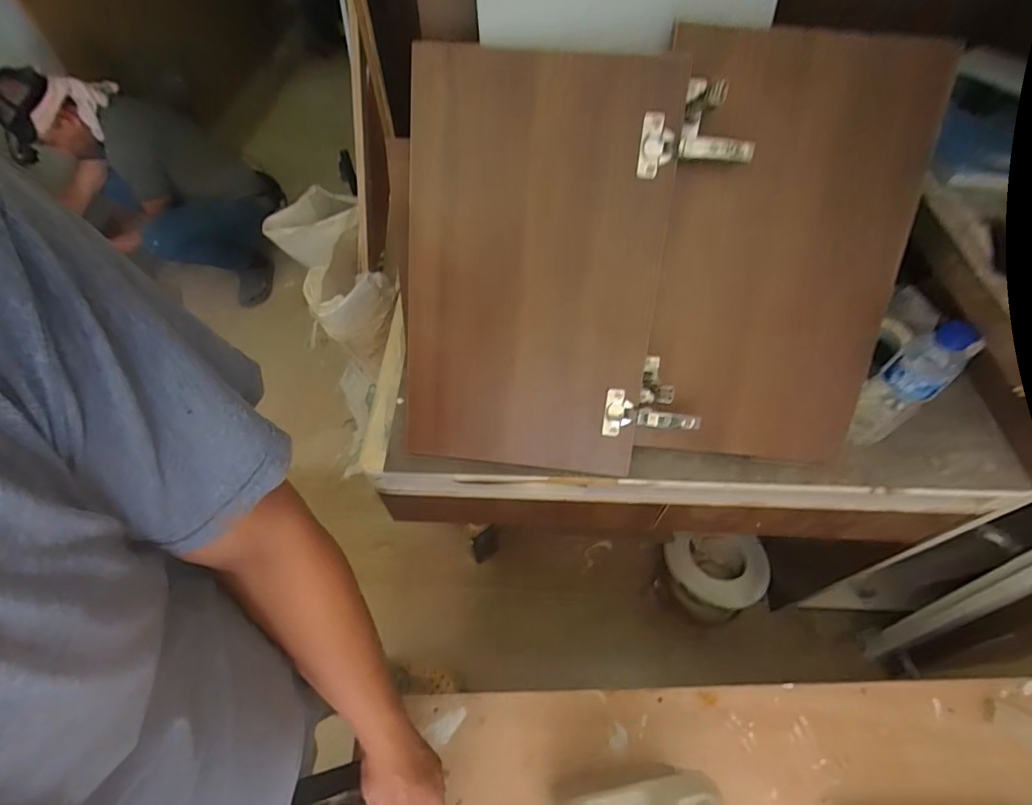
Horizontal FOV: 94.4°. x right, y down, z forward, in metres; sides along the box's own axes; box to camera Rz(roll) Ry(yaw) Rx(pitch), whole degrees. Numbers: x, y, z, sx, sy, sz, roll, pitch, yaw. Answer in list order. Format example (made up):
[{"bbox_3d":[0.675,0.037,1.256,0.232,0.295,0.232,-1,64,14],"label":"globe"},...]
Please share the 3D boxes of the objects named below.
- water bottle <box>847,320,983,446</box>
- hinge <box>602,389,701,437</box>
[{"bbox_3d":[0.494,-0.022,0.607,0.060,0.206,0.059,0,56,0],"label":"water bottle"},{"bbox_3d":[0.174,0.019,0.618,0.118,0.061,0.017,7,15,11],"label":"hinge"}]

